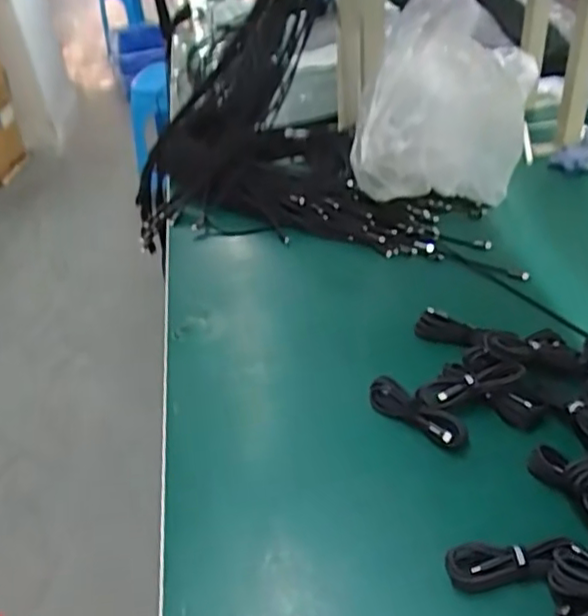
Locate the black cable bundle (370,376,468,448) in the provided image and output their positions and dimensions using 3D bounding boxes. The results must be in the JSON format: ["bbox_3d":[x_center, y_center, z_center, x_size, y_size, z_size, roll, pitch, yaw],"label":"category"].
[{"bbox_3d":[0.124,0.105,0.670,0.106,0.021,0.032,23,47,32],"label":"black cable bundle"}]

